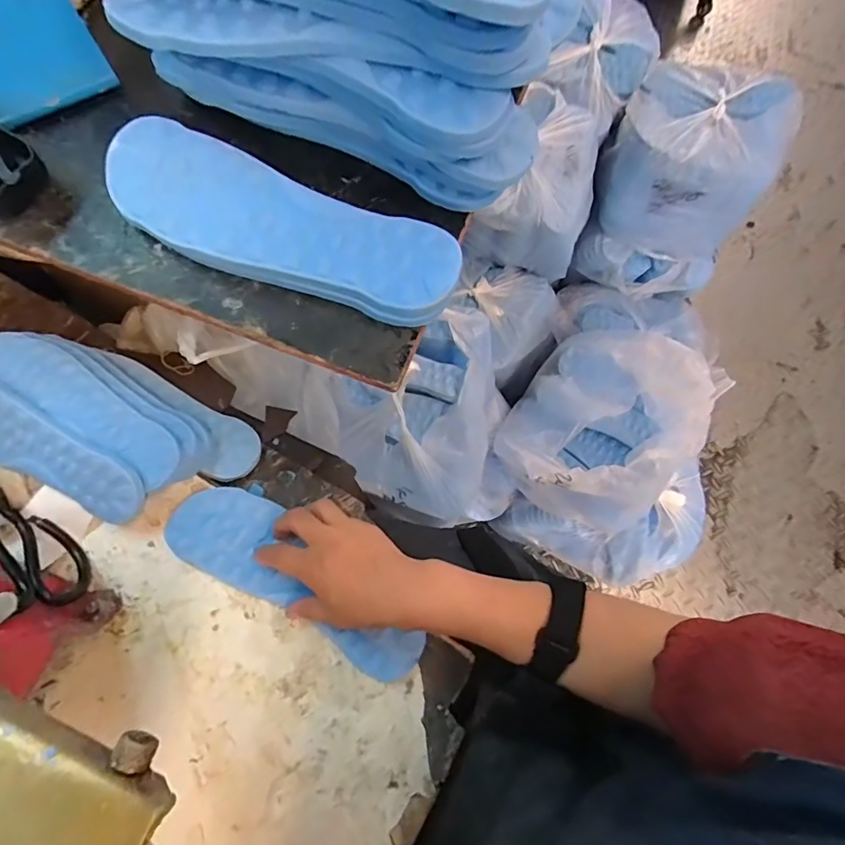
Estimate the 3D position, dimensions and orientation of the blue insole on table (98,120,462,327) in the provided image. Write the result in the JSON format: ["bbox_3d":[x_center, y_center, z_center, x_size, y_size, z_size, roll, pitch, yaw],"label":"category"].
[{"bbox_3d":[-0.096,-0.131,0.317,0.248,0.024,0.081,21,73,5],"label":"blue insole on table"}]

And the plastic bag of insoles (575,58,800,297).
[{"bbox_3d":[0.516,-0.478,0.966,0.312,0.282,0.329,28,74,7],"label":"plastic bag of insoles"}]

